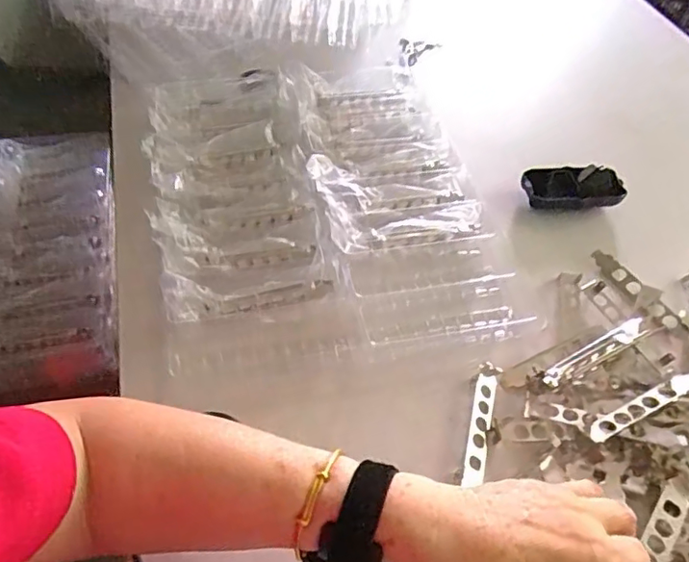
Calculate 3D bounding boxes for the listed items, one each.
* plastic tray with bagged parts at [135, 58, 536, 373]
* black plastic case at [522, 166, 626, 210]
[{"bbox_3d":[-0.025,-0.101,0.608,0.353,0.048,0.422,-8,53,-10],"label":"plastic tray with bagged parts"},{"bbox_3d":[0.257,-0.102,0.634,0.112,0.036,0.058,-3,52,-6],"label":"black plastic case"}]

